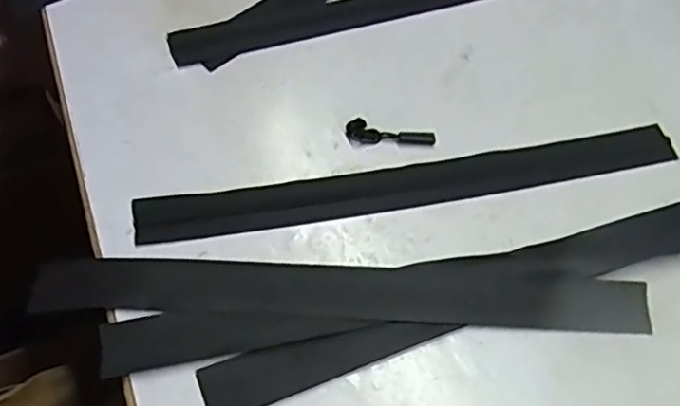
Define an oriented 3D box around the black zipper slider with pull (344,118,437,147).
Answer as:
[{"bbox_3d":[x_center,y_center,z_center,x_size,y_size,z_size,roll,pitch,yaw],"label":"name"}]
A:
[{"bbox_3d":[0.033,-0.044,0.415,0.058,0.012,0.011,6,60,-1],"label":"black zipper slider with pull"}]

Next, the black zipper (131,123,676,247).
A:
[{"bbox_3d":[0.053,-0.013,0.407,0.351,0.004,0.033,-9,62,-10],"label":"black zipper"}]

